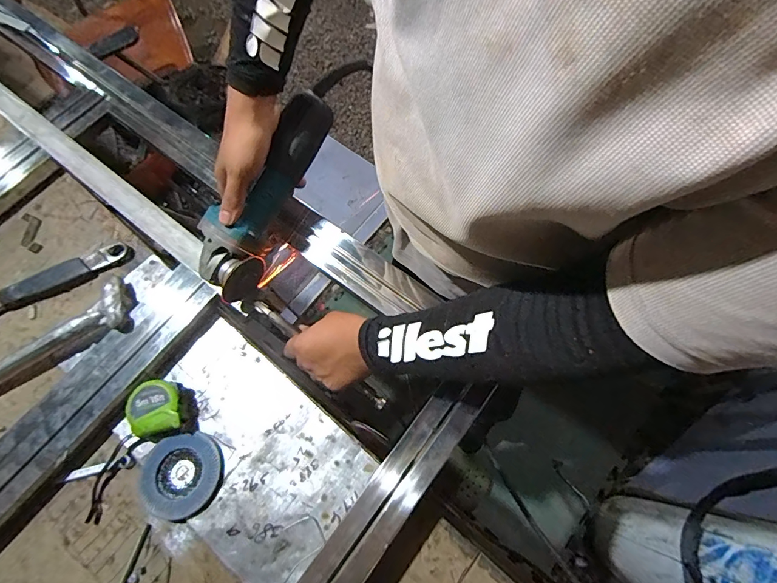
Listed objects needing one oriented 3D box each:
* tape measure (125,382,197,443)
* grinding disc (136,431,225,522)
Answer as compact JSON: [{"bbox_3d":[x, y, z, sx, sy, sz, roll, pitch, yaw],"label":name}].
[{"bbox_3d":[-0.285,0.149,0.512,0.068,0.036,0.066,-13,67,-3],"label":"tape measure"},{"bbox_3d":[-0.248,0.218,0.487,0.096,0.014,0.093,-1,67,2],"label":"grinding disc"}]

